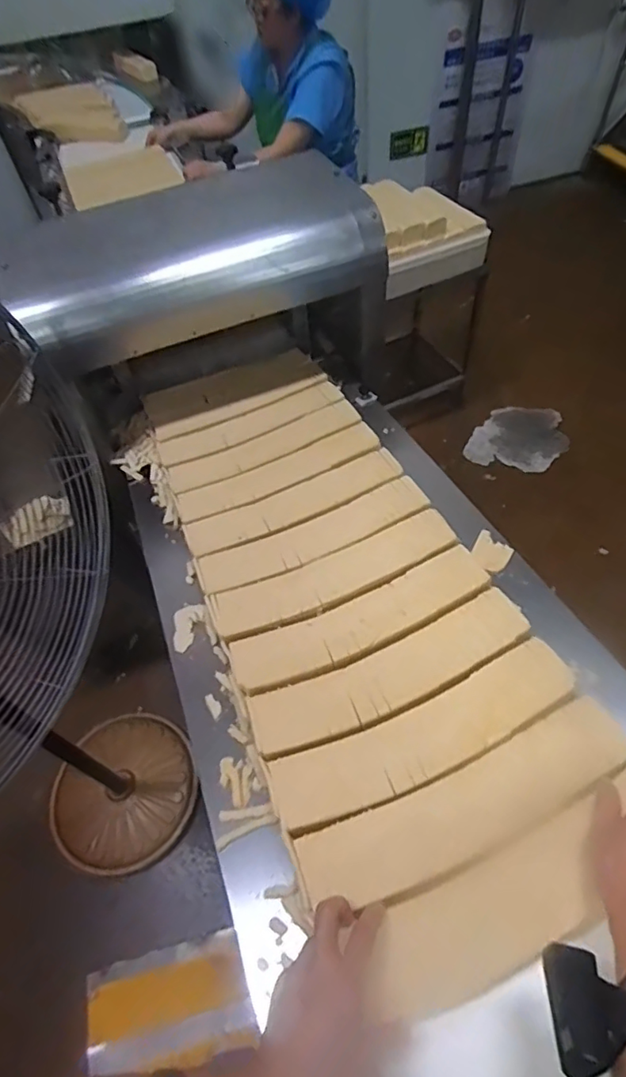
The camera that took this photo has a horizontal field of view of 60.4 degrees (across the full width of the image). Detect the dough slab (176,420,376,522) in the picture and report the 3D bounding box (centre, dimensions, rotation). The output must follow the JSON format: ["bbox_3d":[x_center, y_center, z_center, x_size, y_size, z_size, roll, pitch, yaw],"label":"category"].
[{"bbox_3d":[-0.056,-0.115,0.946,0.362,0.025,0.084,-22,56,-10],"label":"dough slab"}]

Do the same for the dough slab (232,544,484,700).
[{"bbox_3d":[0.071,0.109,0.715,0.354,0.018,0.089,-22,56,-10],"label":"dough slab"}]

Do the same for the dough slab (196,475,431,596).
[{"bbox_3d":[0.002,-0.005,0.822,0.359,0.027,0.090,-20,55,-8],"label":"dough slab"}]

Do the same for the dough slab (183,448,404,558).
[{"bbox_3d":[-0.028,-0.062,0.889,0.363,0.030,0.088,-20,55,-8],"label":"dough slab"}]

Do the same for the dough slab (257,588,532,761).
[{"bbox_3d":[0.101,0.164,0.659,0.352,0.027,0.087,-22,56,-10],"label":"dough slab"}]

